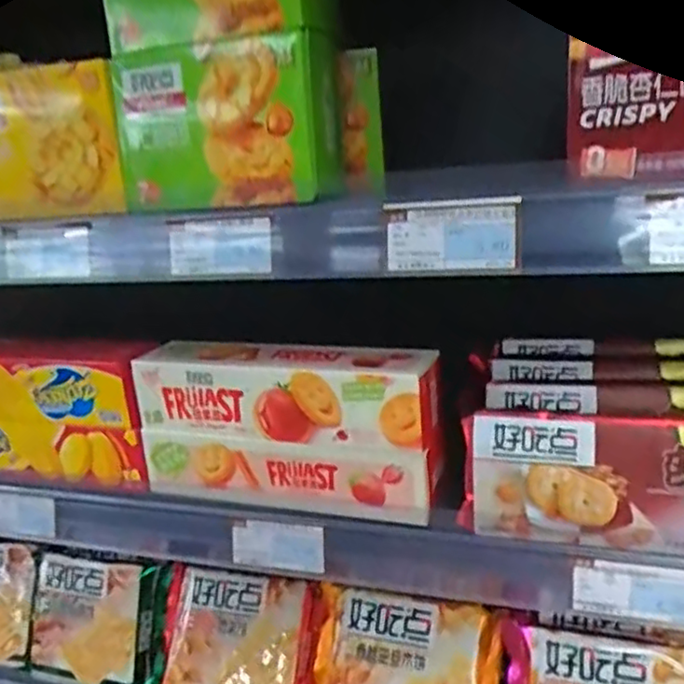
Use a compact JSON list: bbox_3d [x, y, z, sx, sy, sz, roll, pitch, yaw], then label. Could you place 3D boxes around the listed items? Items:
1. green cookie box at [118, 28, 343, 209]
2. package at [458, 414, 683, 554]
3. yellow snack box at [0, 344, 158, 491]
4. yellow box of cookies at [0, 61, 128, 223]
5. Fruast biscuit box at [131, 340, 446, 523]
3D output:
[{"bbox_3d":[-0.074,-0.144,0.455,0.138,0.099,0.066,5,20,31],"label":"green cookie box"},{"bbox_3d":[0.191,0.089,0.417,0.226,0.077,0.032,-1,18,17],"label":"package"},{"bbox_3d":[-0.259,0.055,0.575,0.217,0.113,0.052,3,19,26],"label":"yellow snack box"},{"bbox_3d":[-0.228,-0.142,0.496,0.153,0.105,0.041,5,15,23],"label":"yellow box of cookies"},{"bbox_3d":[-0.042,0.059,0.509,0.231,0.108,0.049,1,19,21],"label":"Fruast biscuit box"}]

